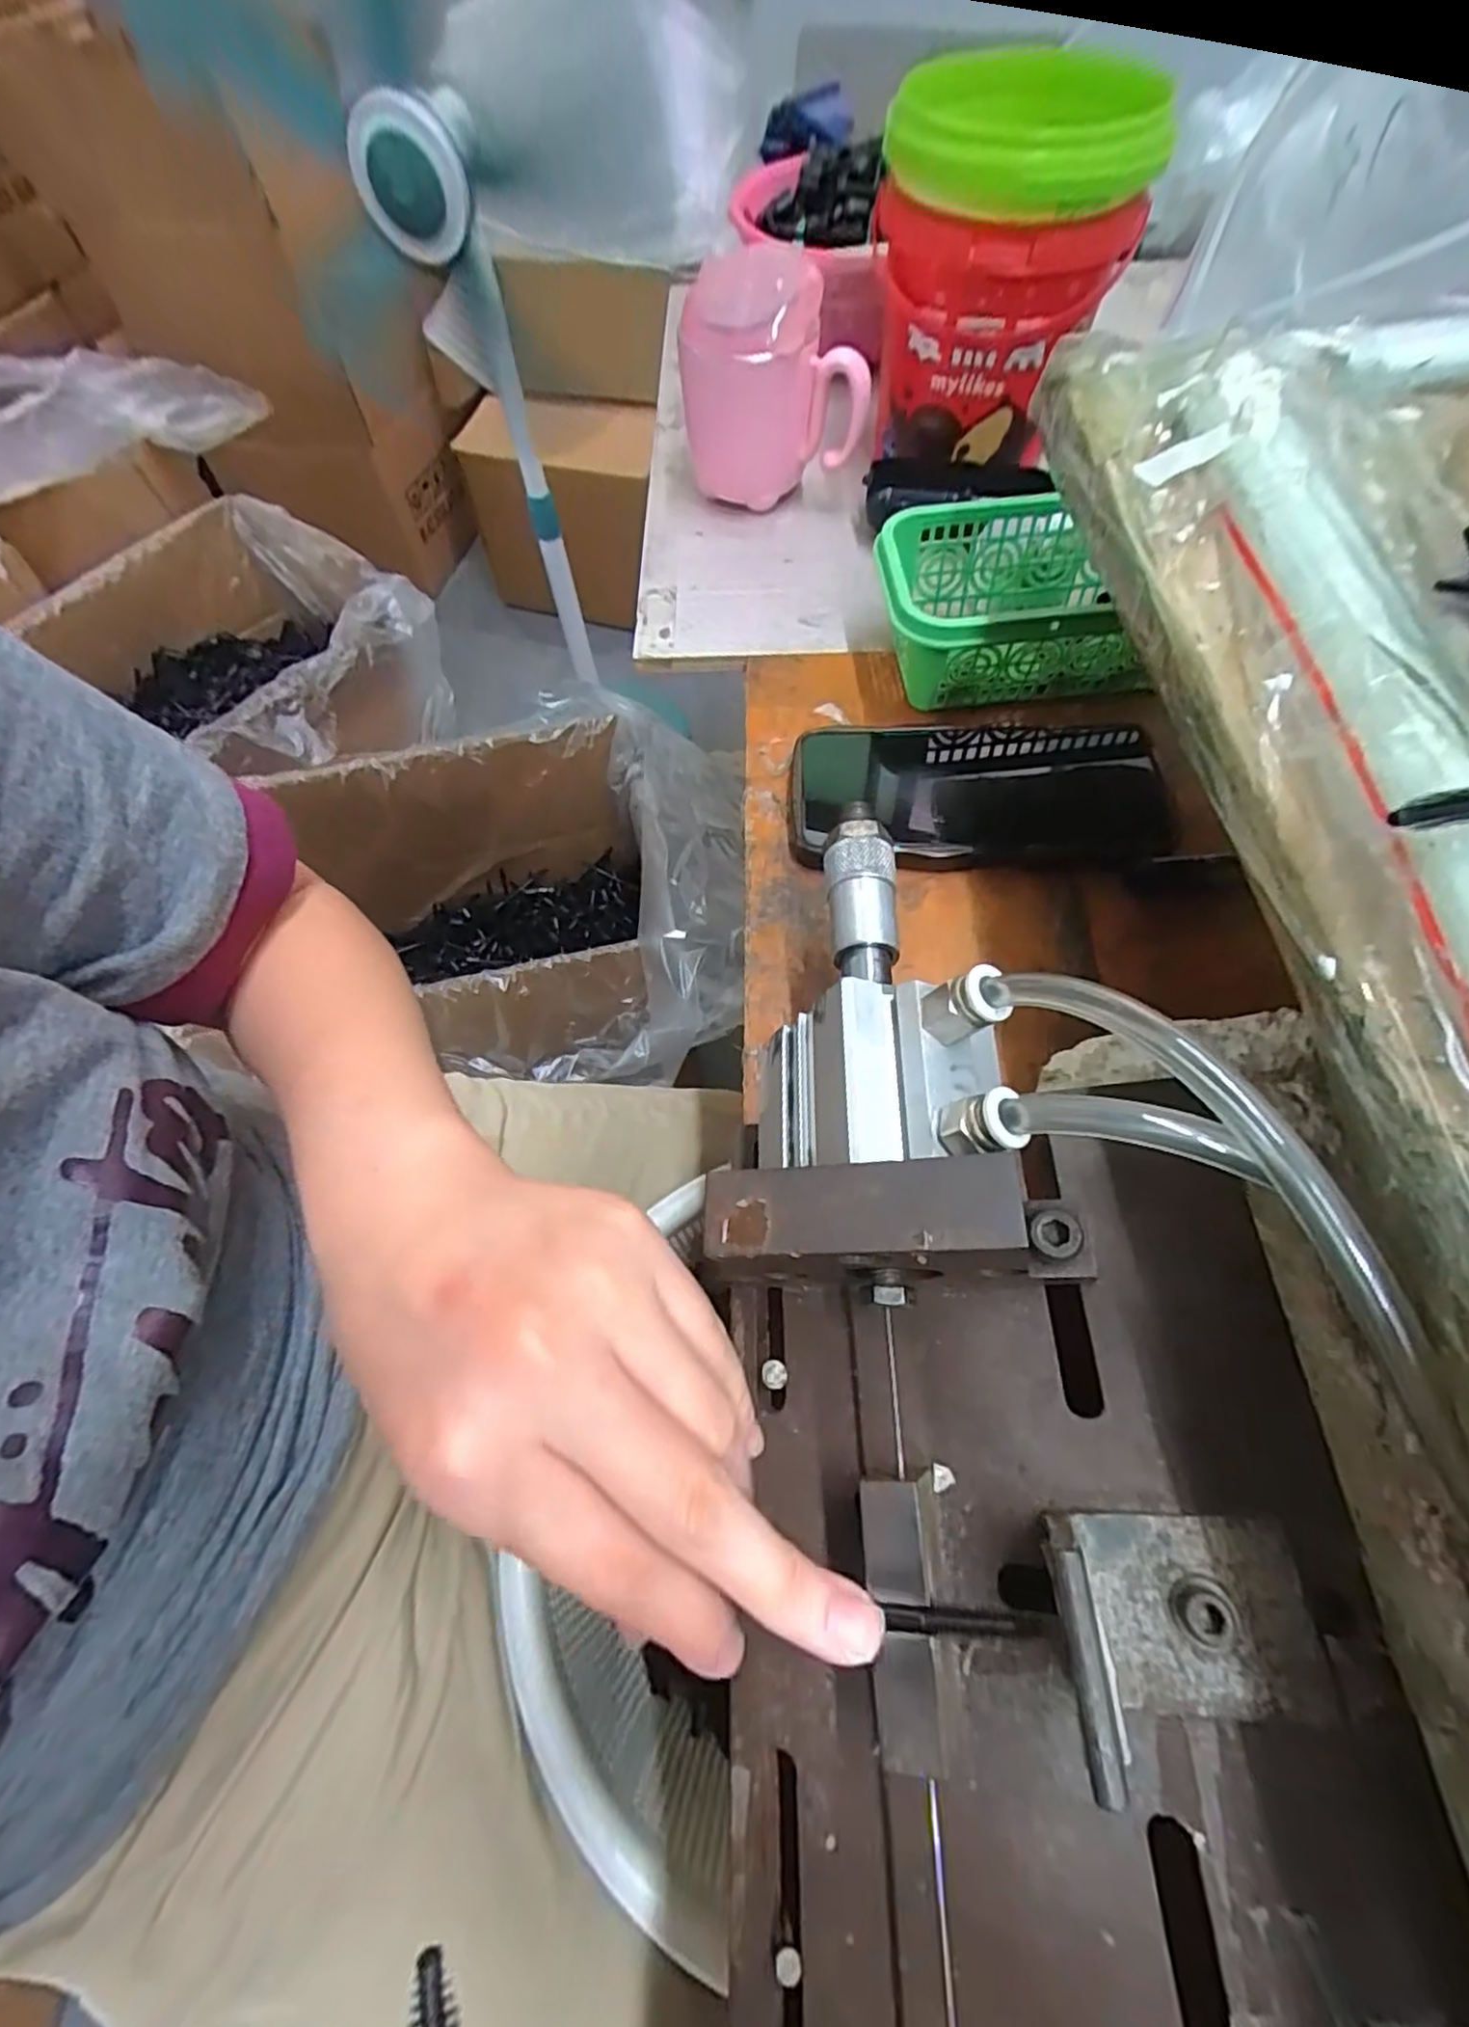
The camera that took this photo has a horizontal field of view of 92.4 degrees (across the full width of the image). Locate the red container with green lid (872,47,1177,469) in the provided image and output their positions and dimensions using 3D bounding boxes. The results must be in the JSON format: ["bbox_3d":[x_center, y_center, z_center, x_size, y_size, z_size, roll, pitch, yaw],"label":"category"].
[{"bbox_3d":[0.136,-0.396,0.374,0.122,0.158,0.124,5,64,5],"label":"red container with green lid"}]

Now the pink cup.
[{"bbox_3d":[0.022,-0.376,0.419,0.103,0.102,0.091,-4,63,0],"label":"pink cup"}]

